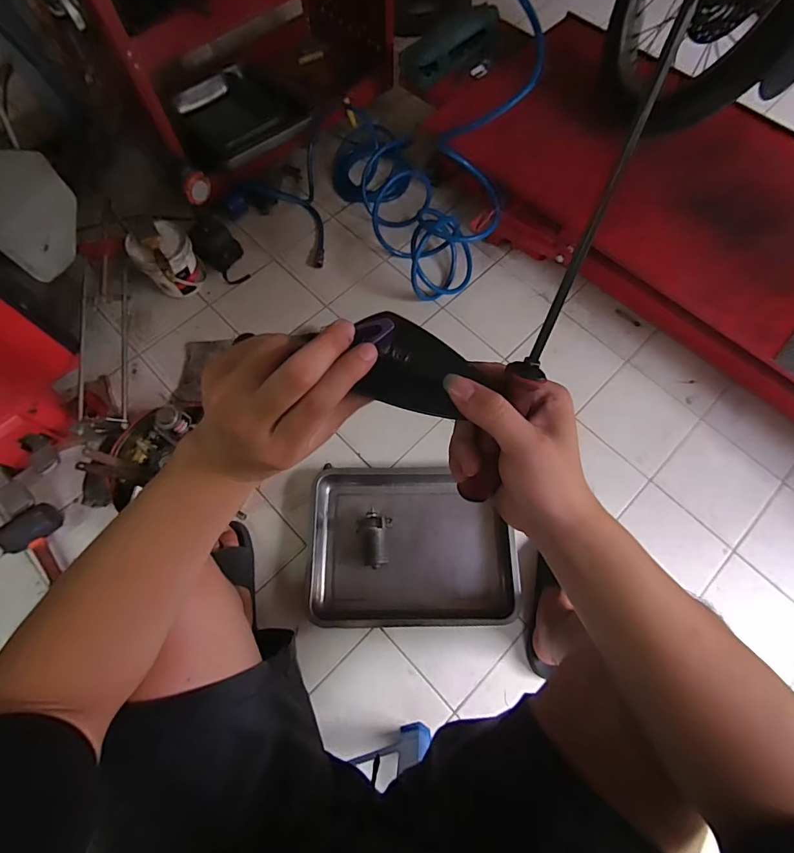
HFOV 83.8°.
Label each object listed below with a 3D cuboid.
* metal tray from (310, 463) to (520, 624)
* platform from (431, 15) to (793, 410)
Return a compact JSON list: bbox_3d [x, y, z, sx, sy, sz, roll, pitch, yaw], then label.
[{"bbox_3d":[0.030,0.224,0.848,0.378,0.040,0.289,0,71,-2],"label":"metal tray"},{"bbox_3d":[0.943,-0.227,0.919,1.900,0.208,0.615,37,74,13],"label":"platform"}]

